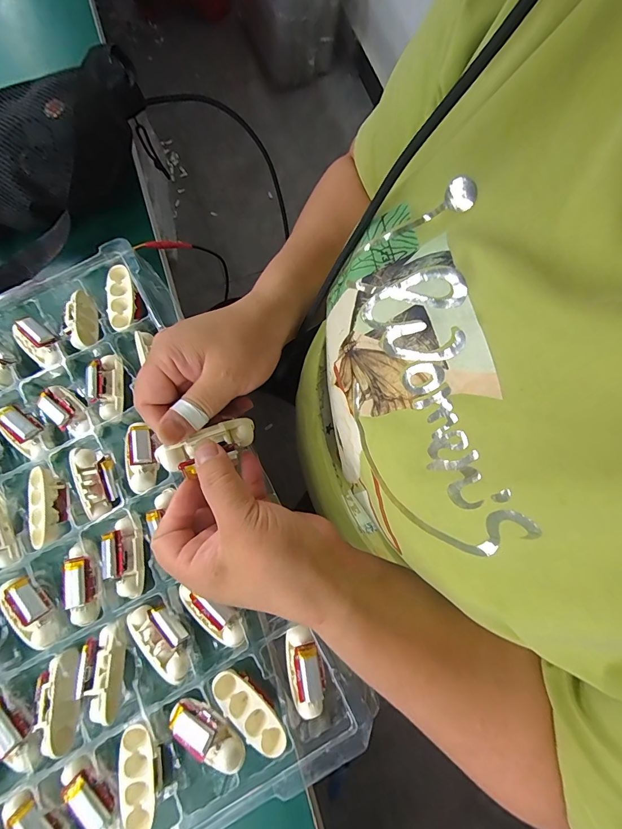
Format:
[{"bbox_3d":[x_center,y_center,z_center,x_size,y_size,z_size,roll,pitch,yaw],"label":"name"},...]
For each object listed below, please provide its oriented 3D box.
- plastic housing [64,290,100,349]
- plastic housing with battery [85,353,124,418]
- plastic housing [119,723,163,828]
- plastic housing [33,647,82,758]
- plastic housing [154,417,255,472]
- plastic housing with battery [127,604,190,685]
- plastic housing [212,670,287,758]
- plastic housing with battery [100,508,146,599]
[{"bbox_3d":[-0.216,-0.089,0.348,0.022,0.024,0.063,-15,65,-2],"label":"plastic housing"},{"bbox_3d":[-0.183,-0.026,0.329,0.027,0.018,0.058,-9,76,1],"label":"plastic housing with battery"},{"bbox_3d":[-0.120,0.255,0.261,0.026,0.013,0.064,-6,76,2],"label":"plastic housing"},{"bbox_3d":[-0.186,0.213,0.274,0.029,0.014,0.063,-14,65,-1],"label":"plastic housing"},{"bbox_3d":[-0.069,0.019,0.246,0.065,0.015,0.018,-22,78,-15],"label":"plastic housing"},{"bbox_3d":[-0.113,0.171,0.280,0.030,0.015,0.061,-44,78,-7],"label":"plastic housing with battery"},{"bbox_3d":[-0.044,0.214,0.269,0.064,0.015,0.023,43,83,12],"label":"plastic housing"},{"bbox_3d":[-0.152,0.113,0.297,0.032,0.018,0.065,-7,76,2],"label":"plastic housing with battery"}]

